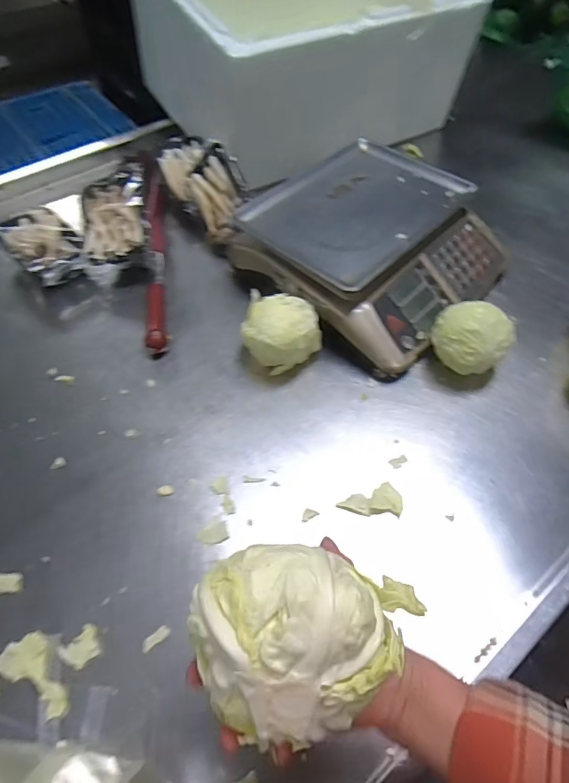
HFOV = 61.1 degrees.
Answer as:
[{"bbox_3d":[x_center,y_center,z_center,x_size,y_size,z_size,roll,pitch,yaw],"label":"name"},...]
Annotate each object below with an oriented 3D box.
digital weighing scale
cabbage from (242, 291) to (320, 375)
[{"bbox_3d":[0.141,-0.231,0.773,0.340,0.112,0.347,-36,62,-23],"label":"digital weighing scale"},{"bbox_3d":[-0.004,-0.078,0.682,0.109,0.086,0.083,4,55,3],"label":"cabbage"}]

